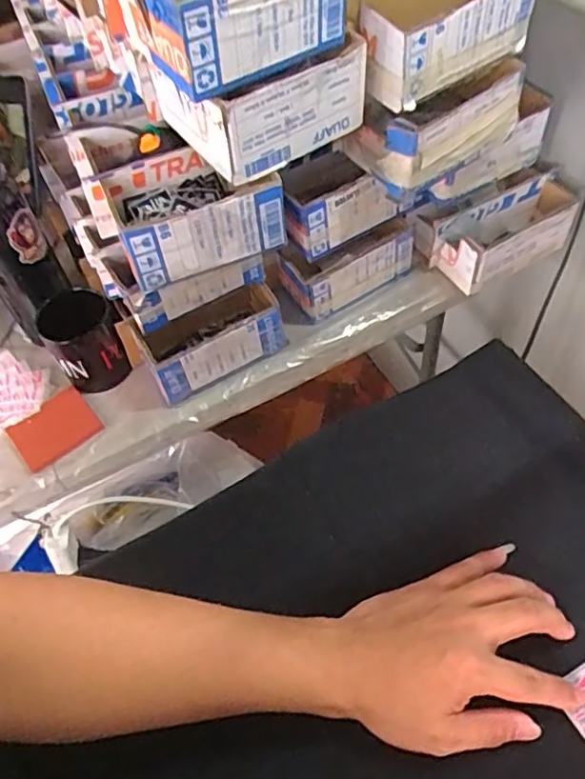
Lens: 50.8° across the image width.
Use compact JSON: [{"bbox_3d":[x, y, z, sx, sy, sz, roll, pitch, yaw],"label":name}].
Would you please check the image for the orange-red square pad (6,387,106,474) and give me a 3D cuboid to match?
[{"bbox_3d":[-0.270,0.045,0.698,0.089,0.009,0.075,-35,60,-17],"label":"orange-red square pad"}]

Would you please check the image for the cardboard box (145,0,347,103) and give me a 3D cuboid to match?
[{"bbox_3d":[-0.037,-0.302,0.492,0.156,0.077,0.080,-32,59,-15],"label":"cardboard box"}]

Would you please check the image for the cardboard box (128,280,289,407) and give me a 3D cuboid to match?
[{"bbox_3d":[-0.091,-0.063,0.712,0.166,0.079,0.088,-24,58,-11],"label":"cardboard box"}]

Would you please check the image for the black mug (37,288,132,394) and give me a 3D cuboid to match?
[{"bbox_3d":[-0.240,-0.057,0.715,0.076,0.079,0.086,-27,58,-12],"label":"black mug"}]

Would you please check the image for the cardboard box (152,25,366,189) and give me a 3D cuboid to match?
[{"bbox_3d":[-0.031,-0.276,0.569,0.157,0.078,0.129,-32,59,-15],"label":"cardboard box"}]

